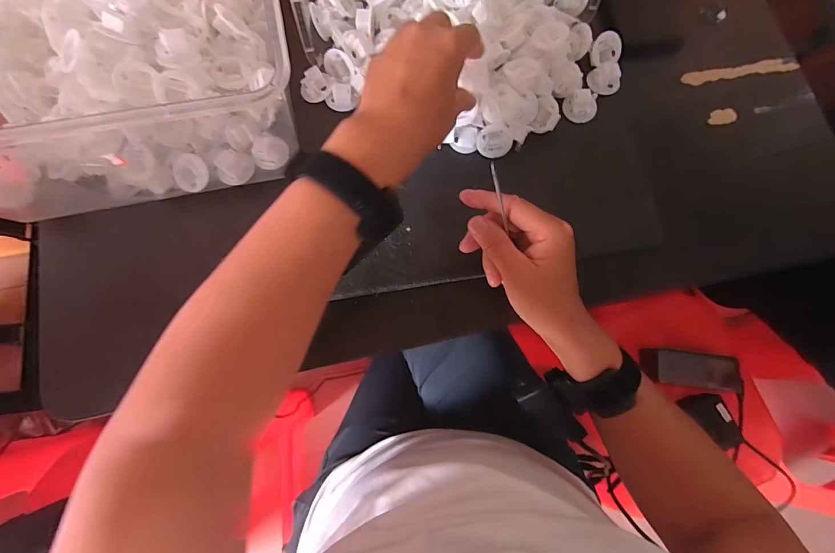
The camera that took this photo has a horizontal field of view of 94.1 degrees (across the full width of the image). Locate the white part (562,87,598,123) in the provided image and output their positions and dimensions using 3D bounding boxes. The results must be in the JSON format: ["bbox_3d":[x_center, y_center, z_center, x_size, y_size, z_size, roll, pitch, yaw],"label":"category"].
[{"bbox_3d":[0.165,-0.172,0.390,0.033,0.013,0.029,32,79,5],"label":"white part"}]

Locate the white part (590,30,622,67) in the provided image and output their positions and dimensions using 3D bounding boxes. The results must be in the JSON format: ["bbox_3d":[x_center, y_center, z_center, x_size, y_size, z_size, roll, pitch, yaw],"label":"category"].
[{"bbox_3d":[0.191,-0.233,0.396,0.029,0.013,0.029,-14,109,8],"label":"white part"}]

